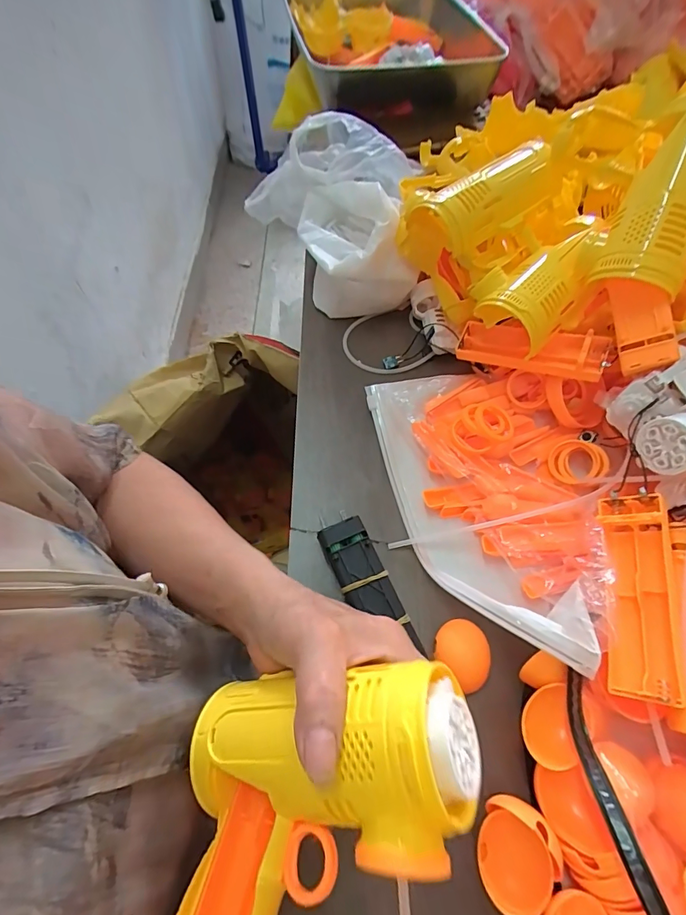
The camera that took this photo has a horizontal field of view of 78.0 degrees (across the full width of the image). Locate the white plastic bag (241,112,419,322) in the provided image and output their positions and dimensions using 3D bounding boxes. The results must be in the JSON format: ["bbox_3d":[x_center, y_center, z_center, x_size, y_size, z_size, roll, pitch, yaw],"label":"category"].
[{"bbox_3d":[-0.016,-0.253,0.437,0.174,0.080,0.211,4,62,1],"label":"white plastic bag"}]

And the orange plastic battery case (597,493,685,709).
[{"bbox_3d":[0.167,0.076,0.240,0.027,0.037,0.109,35,57,-33],"label":"orange plastic battery case"}]

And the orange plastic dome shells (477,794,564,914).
[{"bbox_3d":[0.092,0.209,0.221,0.035,0.025,0.048,10,62,4],"label":"orange plastic dome shells"}]

